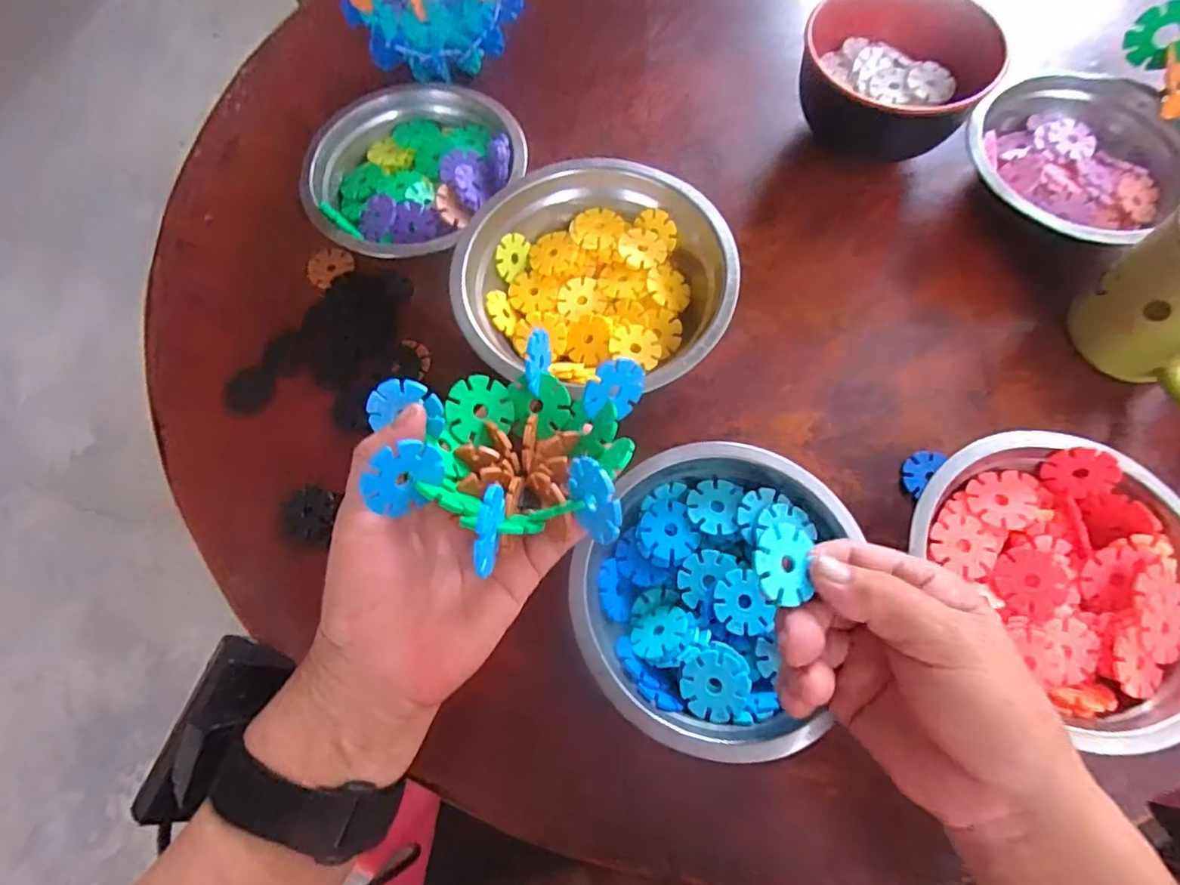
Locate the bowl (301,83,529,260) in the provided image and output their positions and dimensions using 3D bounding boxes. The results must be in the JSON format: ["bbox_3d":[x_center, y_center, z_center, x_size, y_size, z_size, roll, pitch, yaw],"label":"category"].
[{"bbox_3d":[-0.119,-0.179,0.406,0.127,0.050,0.137,-1,70,2],"label":"bowl"}]

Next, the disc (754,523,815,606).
[{"bbox_3d":[0.078,0.049,0.238,0.026,0.004,0.031,18,71,-17],"label":"disc"}]

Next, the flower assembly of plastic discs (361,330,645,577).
[{"bbox_3d":[-0.037,0.007,0.254,0.111,0.058,0.121,6,43,0],"label":"flower assembly of plastic discs"}]

